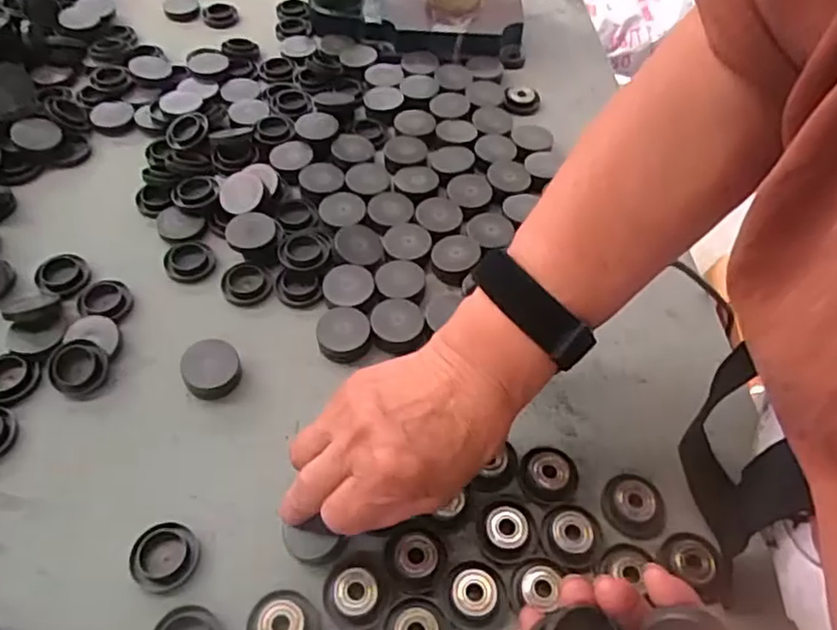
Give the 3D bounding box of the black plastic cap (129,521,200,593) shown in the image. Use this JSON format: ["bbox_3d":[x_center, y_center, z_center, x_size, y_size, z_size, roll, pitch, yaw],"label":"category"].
[{"bbox_3d":[-0.128,0.120,0.330,0.031,0.007,0.034,2,54,-3],"label":"black plastic cap"}]

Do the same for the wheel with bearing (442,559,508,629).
[{"bbox_3d":[0.029,0.137,0.324,0.032,0.011,0.033,2,54,-3],"label":"wheel with bearing"}]

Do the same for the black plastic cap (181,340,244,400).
[{"bbox_3d":[-0.121,0.032,0.385,0.033,0.016,0.032,2,54,-3],"label":"black plastic cap"}]

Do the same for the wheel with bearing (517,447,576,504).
[{"bbox_3d":[0.072,0.087,0.363,0.031,0.010,0.030,2,54,-3],"label":"wheel with bearing"}]

